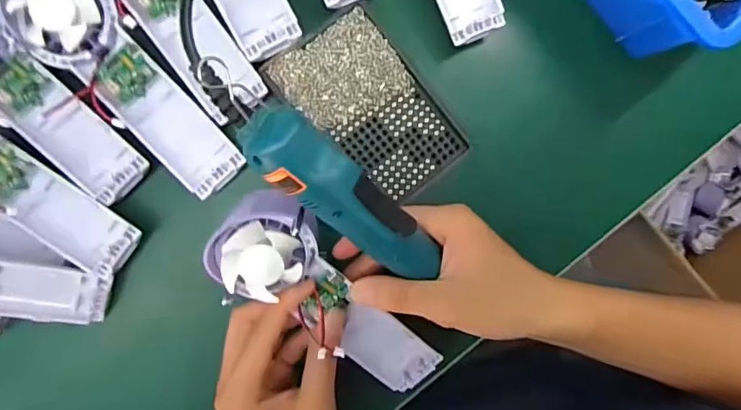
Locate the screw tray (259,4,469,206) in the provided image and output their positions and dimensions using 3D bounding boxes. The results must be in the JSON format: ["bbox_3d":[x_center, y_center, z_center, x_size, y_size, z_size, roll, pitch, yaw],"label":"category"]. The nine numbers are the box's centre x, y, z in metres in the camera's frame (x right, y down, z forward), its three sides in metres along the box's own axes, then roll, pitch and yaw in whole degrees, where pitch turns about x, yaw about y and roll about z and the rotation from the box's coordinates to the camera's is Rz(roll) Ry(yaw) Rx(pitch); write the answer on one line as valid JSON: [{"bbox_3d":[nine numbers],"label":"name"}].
[{"bbox_3d":[0.000,-0.067,0.357,0.082,0.013,0.133,-41,95,-1],"label":"screw tray"}]

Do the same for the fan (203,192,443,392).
[{"bbox_3d":[-0.027,0.064,0.326,0.067,0.030,0.171,-44,114,-1],"label":"fan"}]

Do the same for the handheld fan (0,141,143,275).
[{"bbox_3d":[-0.234,-0.011,0.319,0.167,0.033,0.055,41,90,-5],"label":"handheld fan"}]

